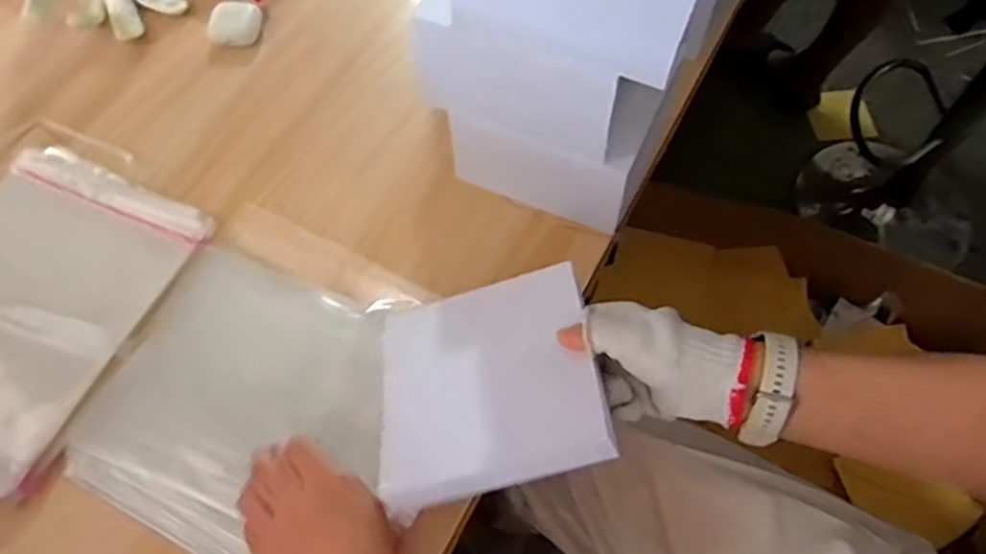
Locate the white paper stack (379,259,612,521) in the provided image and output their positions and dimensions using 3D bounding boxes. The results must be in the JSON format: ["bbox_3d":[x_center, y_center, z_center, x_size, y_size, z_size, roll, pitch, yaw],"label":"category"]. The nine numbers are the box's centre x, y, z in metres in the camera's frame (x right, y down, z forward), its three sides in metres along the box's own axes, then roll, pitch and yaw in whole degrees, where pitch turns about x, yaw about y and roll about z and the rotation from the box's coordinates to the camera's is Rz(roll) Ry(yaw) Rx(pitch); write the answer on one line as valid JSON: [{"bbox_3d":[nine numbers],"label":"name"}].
[{"bbox_3d":[-0.005,0.070,0.479,0.149,0.011,0.141,-17,59,7],"label":"white paper stack"}]

